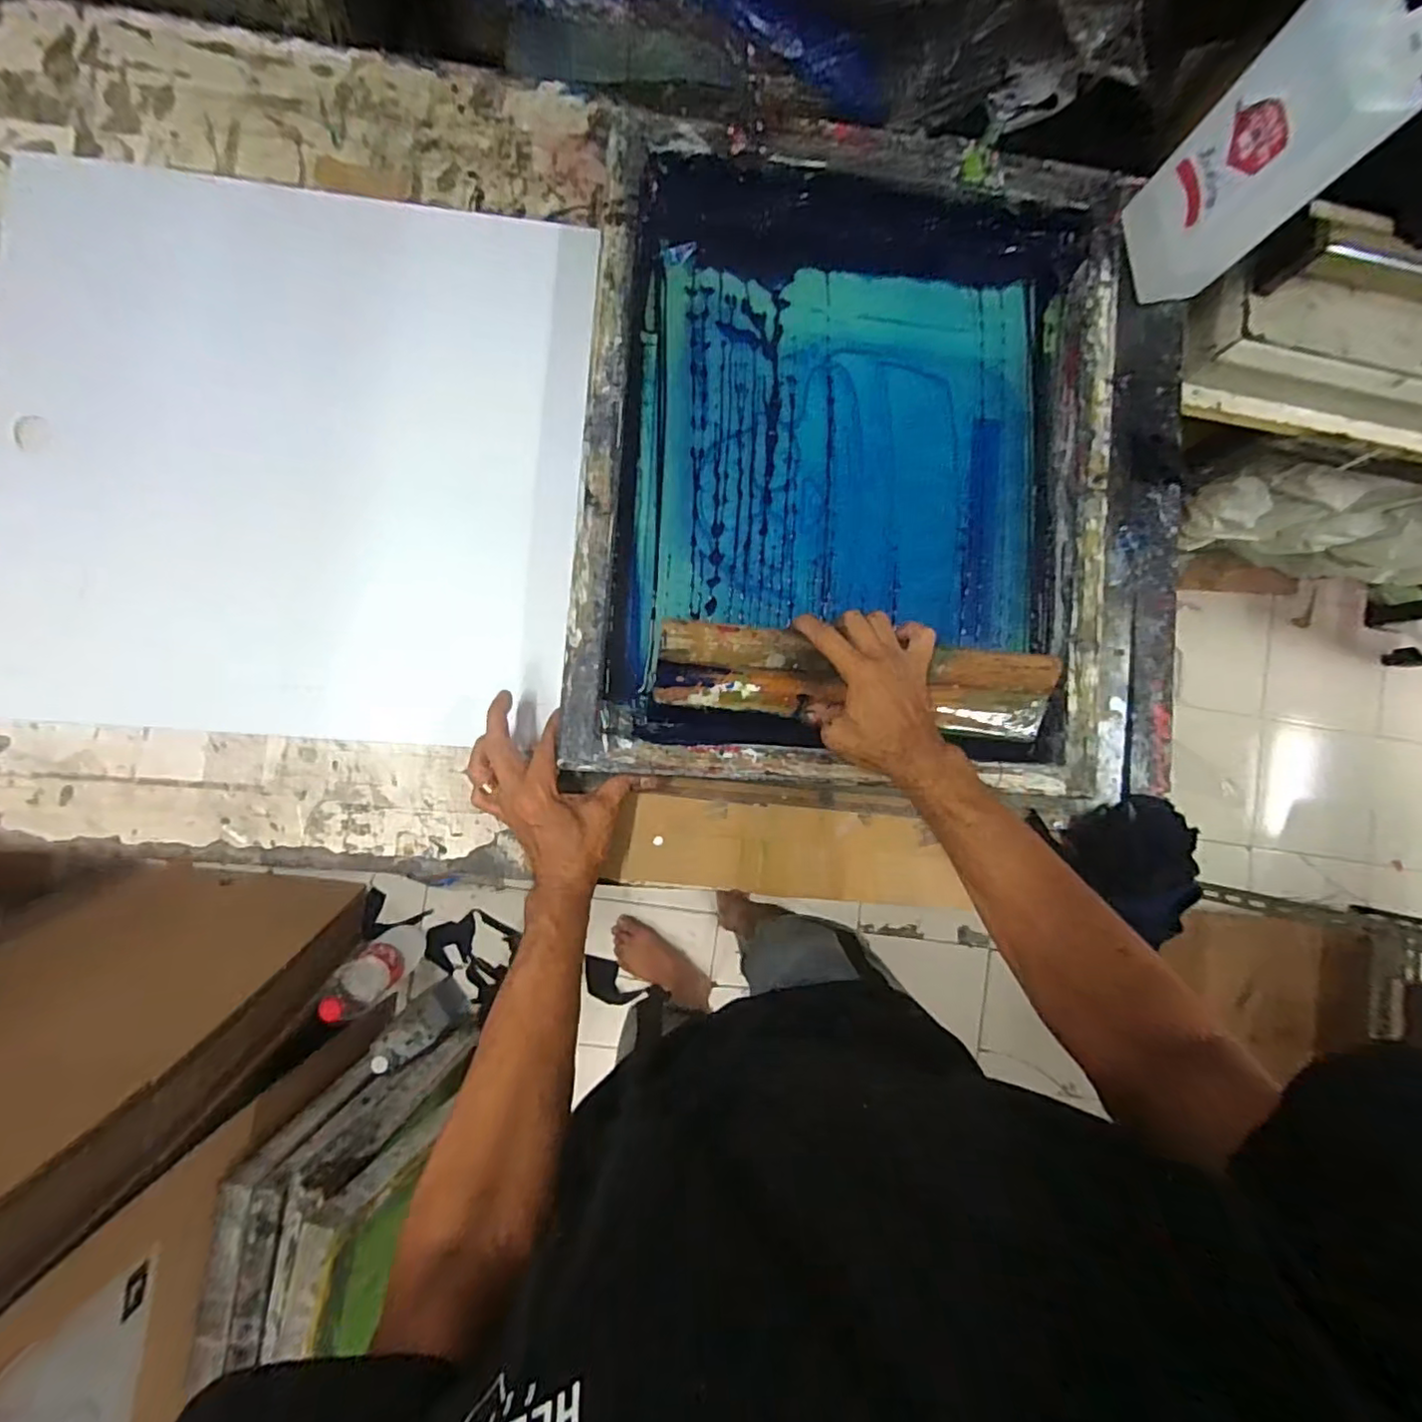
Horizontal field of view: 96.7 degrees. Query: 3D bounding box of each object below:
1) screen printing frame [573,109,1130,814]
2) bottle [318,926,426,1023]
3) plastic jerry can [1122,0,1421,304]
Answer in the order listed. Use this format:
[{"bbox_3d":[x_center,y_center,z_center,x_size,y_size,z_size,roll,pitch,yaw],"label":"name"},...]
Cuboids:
[{"bbox_3d":[0.126,-0.206,0.550,0.451,0.050,0.539,4,88,-5],"label":"screen printing frame"},{"bbox_3d":[-0.592,0.461,1.120,0.079,0.305,0.085,0,87,-6],"label":"bottle"},{"bbox_3d":[0.432,-0.438,0.499,0.054,0.223,0.098,-11,90,-5],"label":"plastic jerry can"}]

